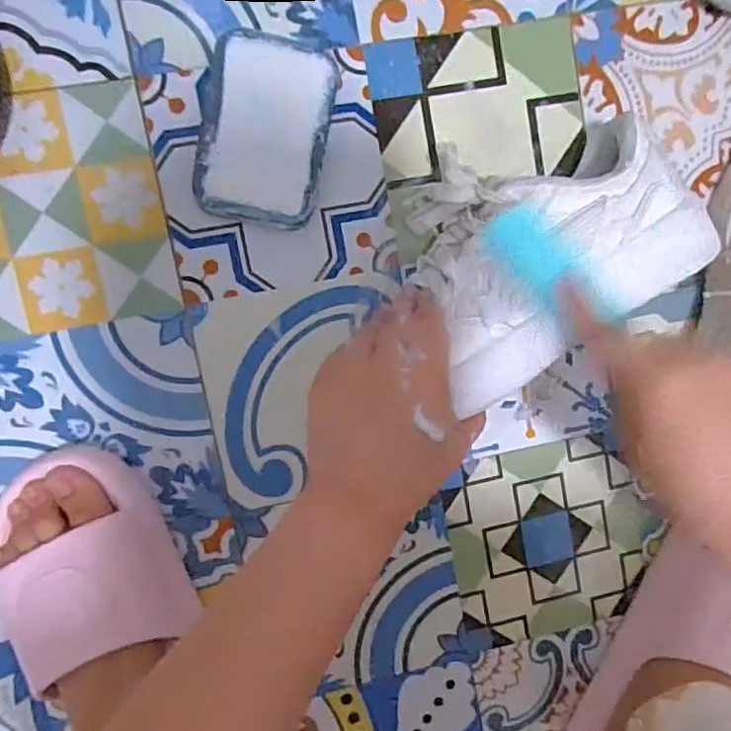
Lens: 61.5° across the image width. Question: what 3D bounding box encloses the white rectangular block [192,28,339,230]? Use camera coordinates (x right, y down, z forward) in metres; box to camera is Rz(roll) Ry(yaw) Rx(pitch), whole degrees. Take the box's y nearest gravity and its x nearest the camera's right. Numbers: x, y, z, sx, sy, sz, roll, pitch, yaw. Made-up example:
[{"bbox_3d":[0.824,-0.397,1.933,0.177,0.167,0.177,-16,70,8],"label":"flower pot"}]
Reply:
[{"bbox_3d":[-0.067,-0.155,0.408,0.082,0.017,0.116,9,95,-8],"label":"white rectangular block"}]

